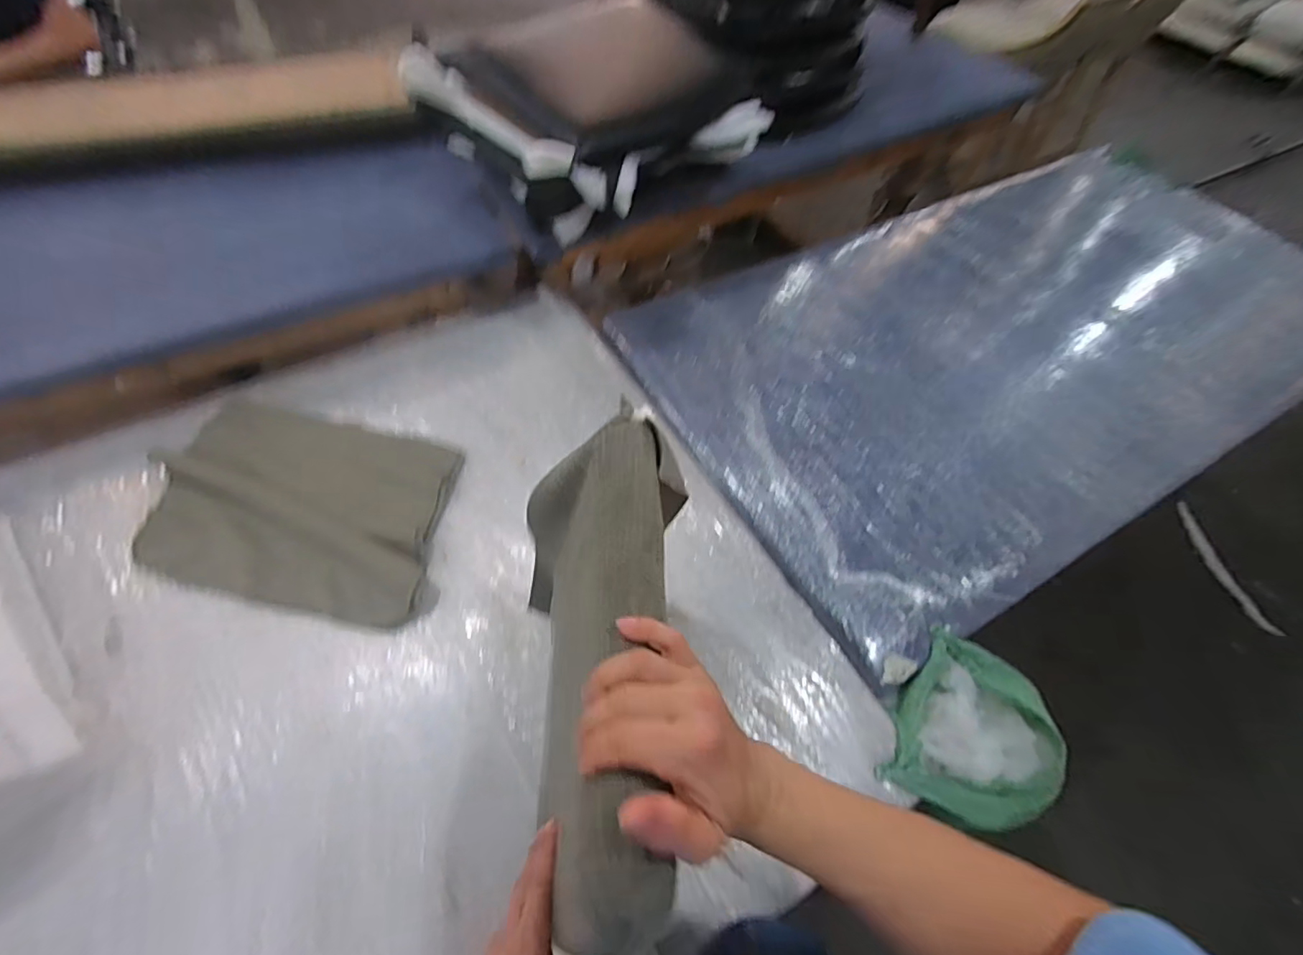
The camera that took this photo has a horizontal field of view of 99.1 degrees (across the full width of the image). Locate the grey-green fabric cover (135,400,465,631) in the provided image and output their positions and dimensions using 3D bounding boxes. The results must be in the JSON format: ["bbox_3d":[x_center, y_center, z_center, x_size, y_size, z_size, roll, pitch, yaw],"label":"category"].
[{"bbox_3d":[-0.580,0.033,0.915,0.501,0.050,0.342,11,58,4],"label":"grey-green fabric cover"}]

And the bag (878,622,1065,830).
[{"bbox_3d":[0.468,0.367,0.799,0.213,0.067,0.236,22,58,11],"label":"bag"}]

